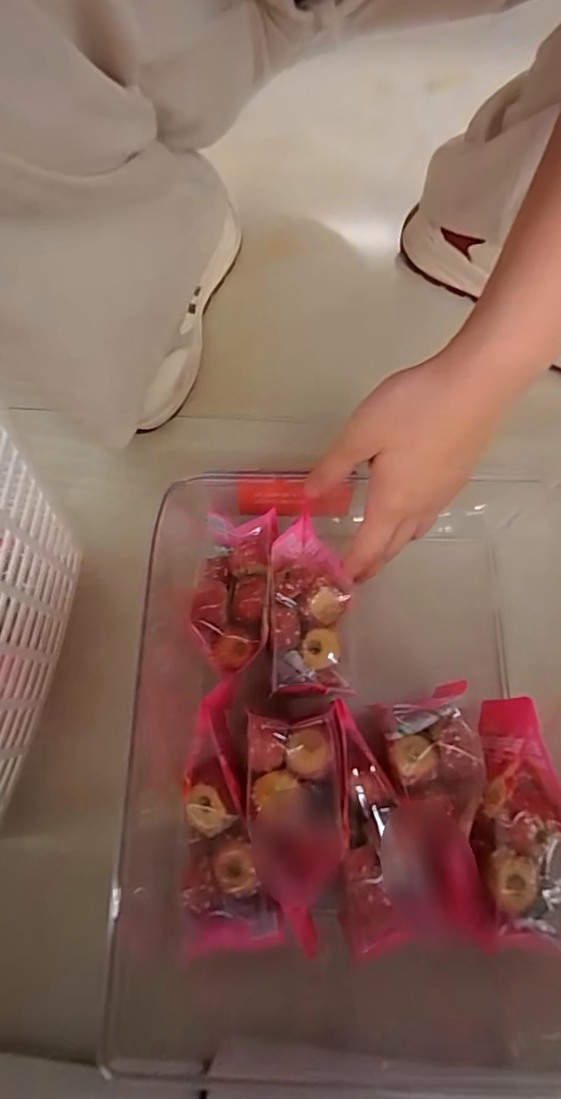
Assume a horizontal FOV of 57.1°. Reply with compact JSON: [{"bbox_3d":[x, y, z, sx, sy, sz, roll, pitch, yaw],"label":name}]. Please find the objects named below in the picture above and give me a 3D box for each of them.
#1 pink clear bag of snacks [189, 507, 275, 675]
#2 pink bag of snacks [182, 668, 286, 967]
[{"bbox_3d":[-0.033,0.029,0.350,0.050,0.036,0.103,4,76,2],"label":"pink clear bag of snacks"},{"bbox_3d":[-0.035,0.152,0.306,0.050,0.024,0.138,-9,76,-1],"label":"pink bag of snacks"}]

